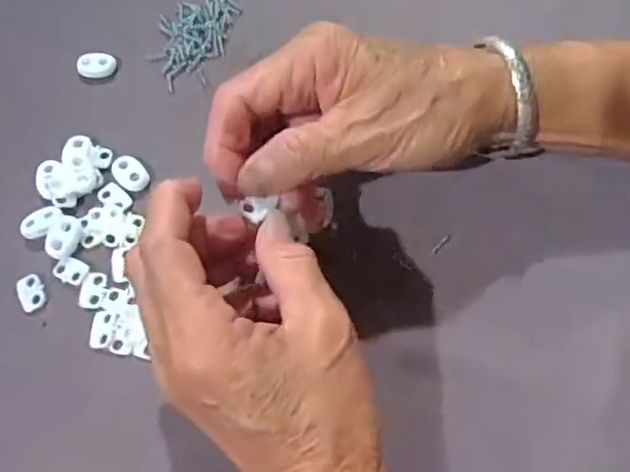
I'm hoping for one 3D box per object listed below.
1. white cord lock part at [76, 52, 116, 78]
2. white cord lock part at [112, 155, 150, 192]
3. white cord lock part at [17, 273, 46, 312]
[{"bbox_3d":[-0.128,-0.100,0.359,0.022,0.007,0.012,-10,67,-1],"label":"white cord lock part"},{"bbox_3d":[-0.099,-0.034,0.328,0.021,0.005,0.015,39,74,17],"label":"white cord lock part"},{"bbox_3d":[-0.142,0.028,0.306,0.012,0.004,0.018,-27,68,-8],"label":"white cord lock part"}]

